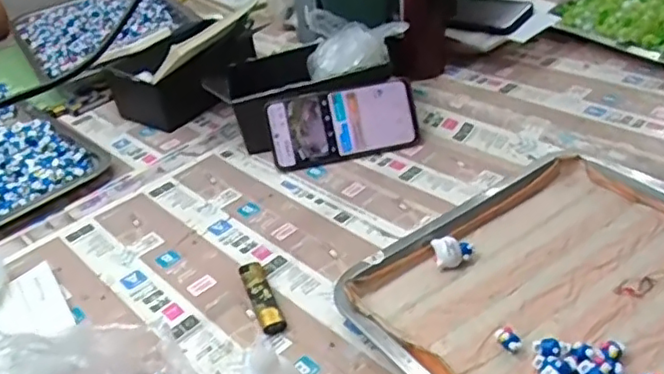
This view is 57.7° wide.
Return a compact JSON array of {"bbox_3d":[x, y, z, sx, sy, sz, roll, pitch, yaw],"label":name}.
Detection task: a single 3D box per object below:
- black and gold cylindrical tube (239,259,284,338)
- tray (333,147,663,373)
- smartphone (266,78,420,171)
[{"bbox_3d":[-0.059,0.091,0.508,0.021,0.014,0.081,-17,35,-14],"label":"black and gold cylindrical tube"},{"bbox_3d":[0.184,0.076,0.471,0.304,0.027,0.281,-26,38,-25],"label":"tray"},{"bbox_3d":[0.012,-0.072,0.679,0.165,0.080,0.010,-10,3,-6],"label":"smartphone"}]

